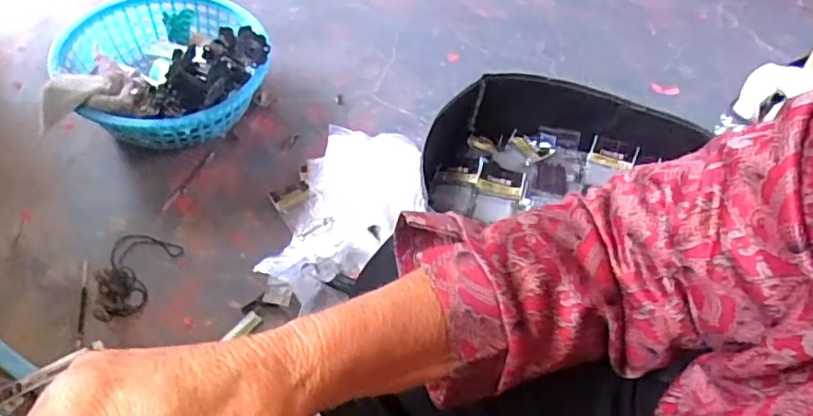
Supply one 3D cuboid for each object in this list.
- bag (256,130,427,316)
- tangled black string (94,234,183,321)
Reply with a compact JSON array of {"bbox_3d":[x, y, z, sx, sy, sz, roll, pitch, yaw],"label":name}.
[{"bbox_3d":[-0.084,0.005,0.882,0.181,0.066,0.304,14,53,5],"label":"bag"},{"bbox_3d":[-0.383,0.092,0.821,0.088,0.015,0.137,16,53,7],"label":"tangled black string"}]

